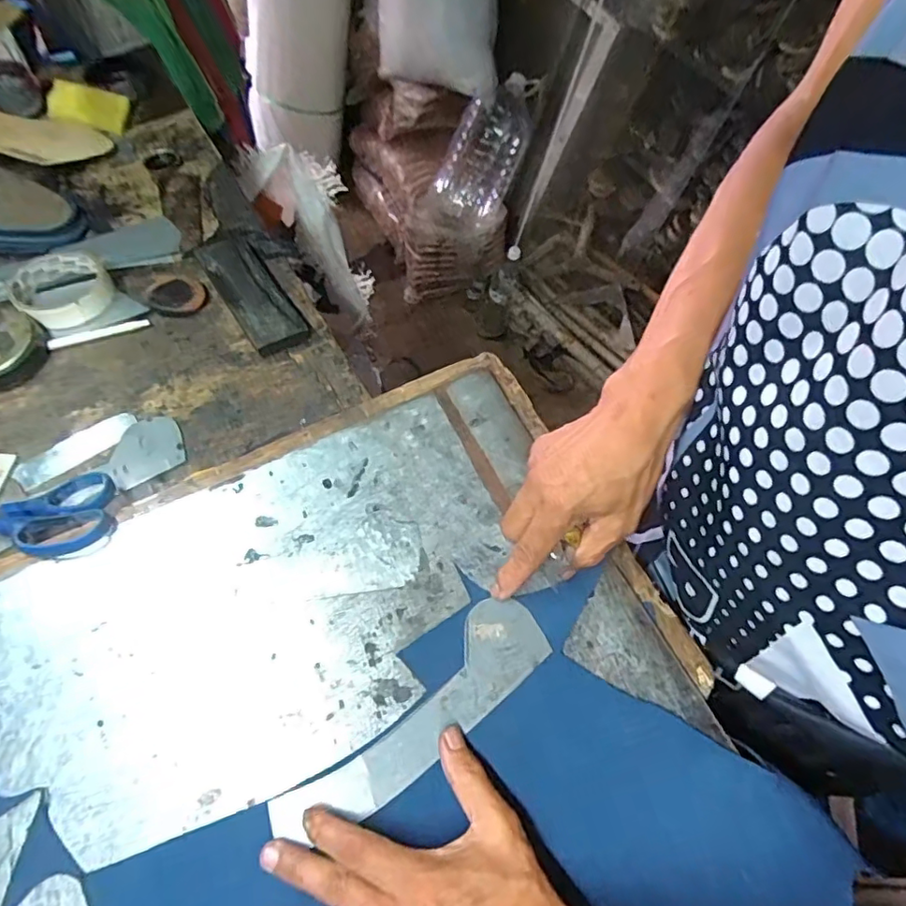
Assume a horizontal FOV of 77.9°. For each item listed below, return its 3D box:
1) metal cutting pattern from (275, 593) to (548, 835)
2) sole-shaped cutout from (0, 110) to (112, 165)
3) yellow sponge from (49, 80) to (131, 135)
[{"bbox_3d":[-0.022,0.172,0.363,0.198,0.006,0.052,-37,72,-18],"label":"metal cutting pattern"},{"bbox_3d":[-0.533,-0.371,0.636,0.237,0.013,0.097,-1,58,-26],"label":"sole-shaped cutout"},{"bbox_3d":[-0.457,-0.436,0.704,0.083,0.016,0.046,8,100,-26],"label":"yellow sponge"}]

